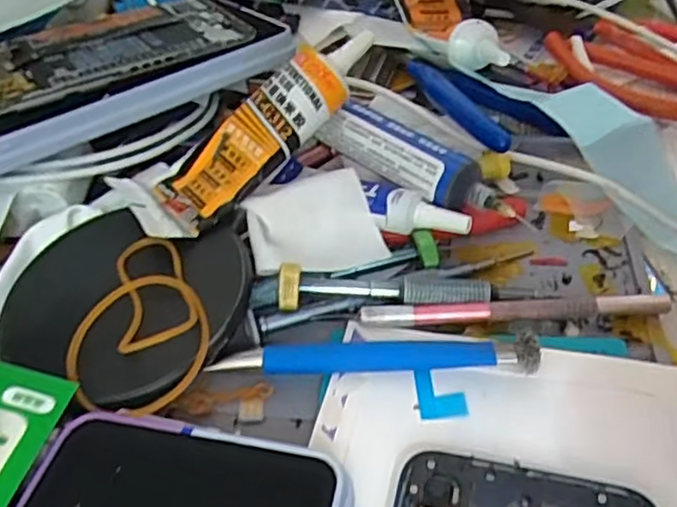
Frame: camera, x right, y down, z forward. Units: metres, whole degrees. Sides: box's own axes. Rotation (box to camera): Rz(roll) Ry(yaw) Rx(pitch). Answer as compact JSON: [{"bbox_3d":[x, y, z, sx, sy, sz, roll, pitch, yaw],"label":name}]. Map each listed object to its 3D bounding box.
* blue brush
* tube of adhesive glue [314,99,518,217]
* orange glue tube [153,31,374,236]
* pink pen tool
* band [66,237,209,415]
[{"bbox_3d":[0.012,0.036,0.237,0.114,0.013,0.011,0,44,6],"label":"blue brush"},{"bbox_3d":[0.032,-0.038,0.292,0.093,0.029,0.020,30,54,31],"label":"tube of adhesive glue"},{"bbox_3d":[-0.030,-0.057,0.291,0.115,0.021,0.038,-43,51,-2],"label":"orange glue tube"},{"bbox_3d":[0.068,0.023,0.255,0.115,0.011,0.009,-3,44,3],"label":"pink pen tool"},{"bbox_3d":[-0.071,0.023,0.244,0.049,0.006,0.073,6,45,12],"label":"band"}]

